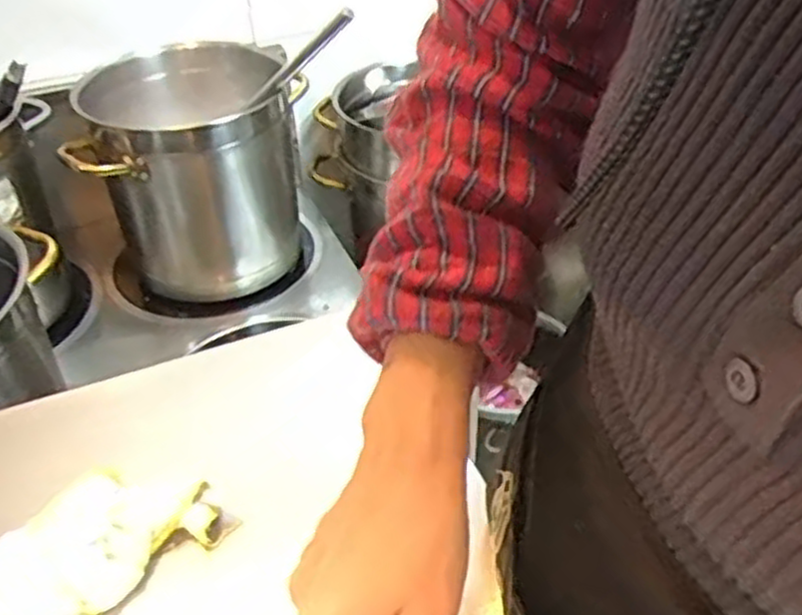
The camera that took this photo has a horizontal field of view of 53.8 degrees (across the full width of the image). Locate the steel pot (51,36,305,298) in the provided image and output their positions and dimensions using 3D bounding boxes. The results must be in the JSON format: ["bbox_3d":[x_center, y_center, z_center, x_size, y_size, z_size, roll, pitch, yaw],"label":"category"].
[{"bbox_3d":[-0.325,-0.221,1.255,0.306,0.300,0.317,-9,40,-8],"label":"steel pot"}]

